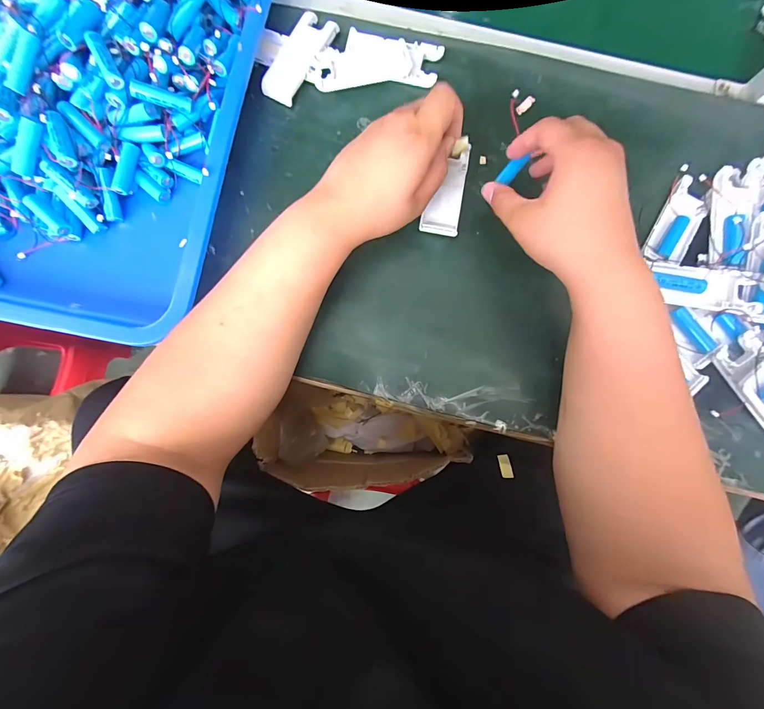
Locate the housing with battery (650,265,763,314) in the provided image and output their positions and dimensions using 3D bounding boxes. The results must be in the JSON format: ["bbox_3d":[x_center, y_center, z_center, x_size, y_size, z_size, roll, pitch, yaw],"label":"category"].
[{"bbox_3d":[0.302,-0.066,0.330,0.091,0.026,0.036,18,84,4],"label":"housing with battery"}]

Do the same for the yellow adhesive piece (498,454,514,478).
[{"bbox_3d":[0.178,0.162,0.502,0.016,0.005,0.033,-7,57,1],"label":"yellow adhesive piece"}]

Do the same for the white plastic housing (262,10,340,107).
[{"bbox_3d":[-0.091,-0.321,0.380,0.039,0.021,0.100,34,85,6],"label":"white plastic housing"}]

